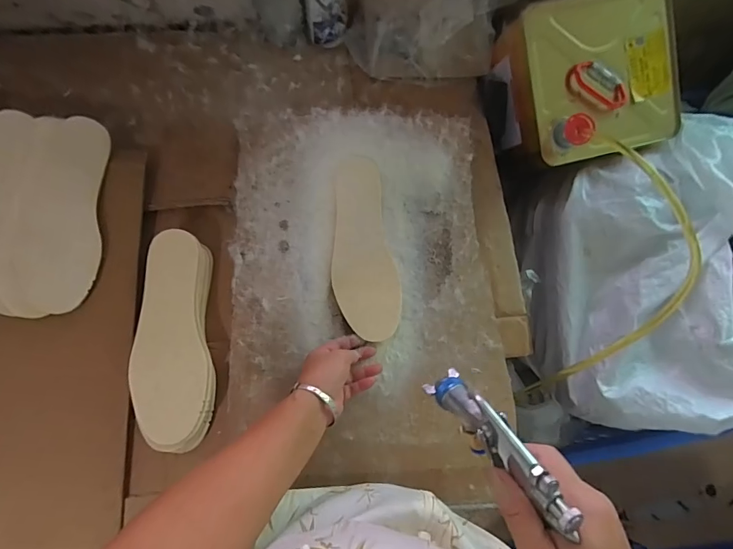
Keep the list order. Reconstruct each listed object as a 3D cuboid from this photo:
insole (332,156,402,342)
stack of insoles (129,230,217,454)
[{"bbox_3d":[-0.005,-0.042,0.577,0.088,0.010,0.264,-6,78,-1],"label":"insole"},{"bbox_3d":[-0.256,0.085,0.532,0.101,0.038,0.283,-7,80,-5],"label":"stack of insoles"}]

